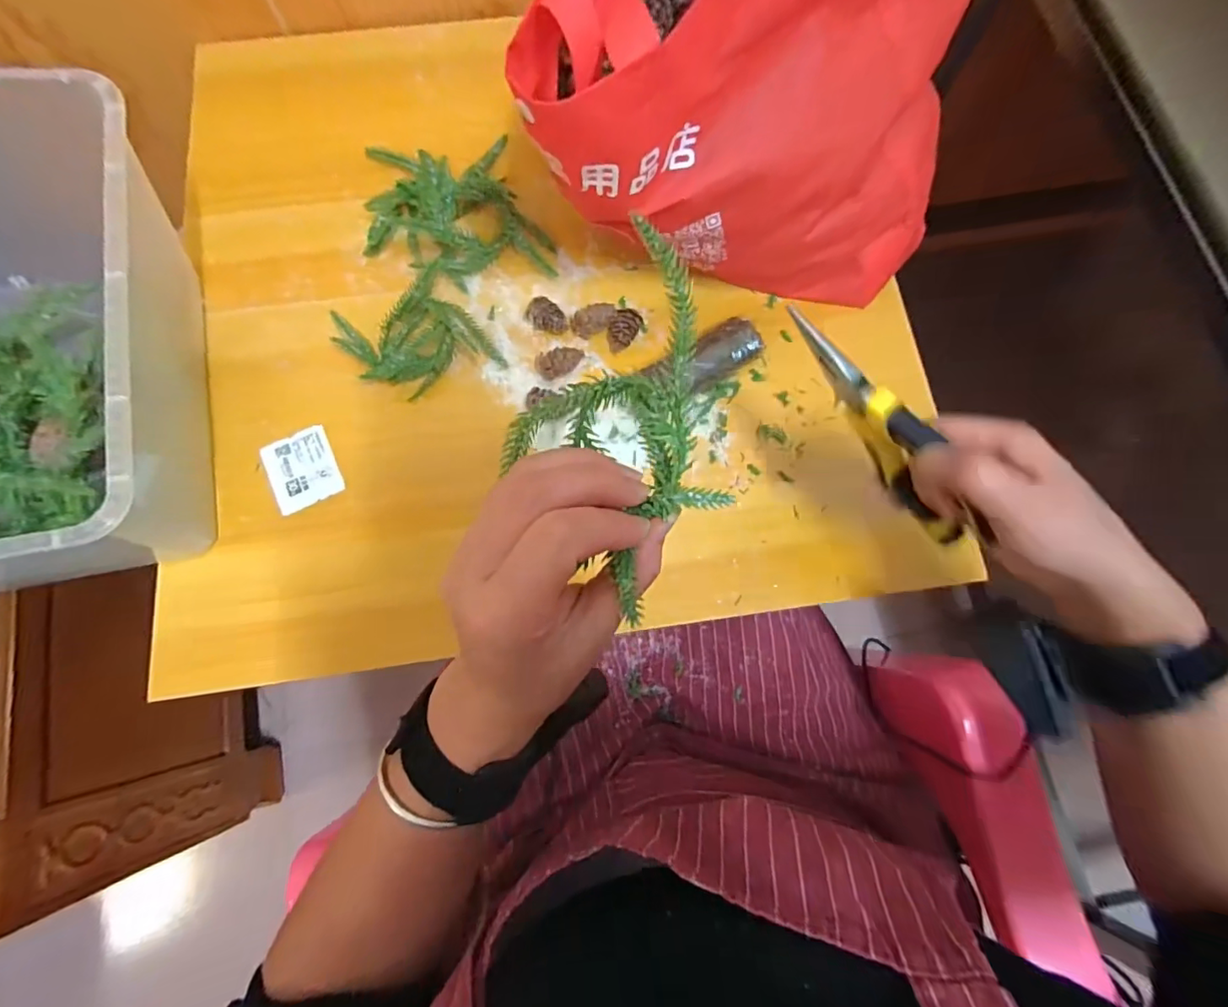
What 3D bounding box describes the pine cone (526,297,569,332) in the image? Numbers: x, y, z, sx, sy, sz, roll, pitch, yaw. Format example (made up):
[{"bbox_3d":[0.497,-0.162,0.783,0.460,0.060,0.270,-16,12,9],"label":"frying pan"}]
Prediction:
[{"bbox_3d":[-0.053,-0.148,0.426,0.020,0.017,0.033,-43,80,-10],"label":"pine cone"}]

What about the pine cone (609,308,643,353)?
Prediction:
[{"bbox_3d":[0.008,-0.135,0.423,0.022,0.019,0.030,24,77,6],"label":"pine cone"}]

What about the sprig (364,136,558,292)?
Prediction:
[{"bbox_3d":[-0.132,-0.251,0.443,0.149,0.035,0.135,-5,76,-2],"label":"sprig"}]

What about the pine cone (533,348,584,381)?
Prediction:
[{"bbox_3d":[-0.042,-0.108,0.418,0.036,0.021,0.021,-29,78,-7],"label":"pine cone"}]

